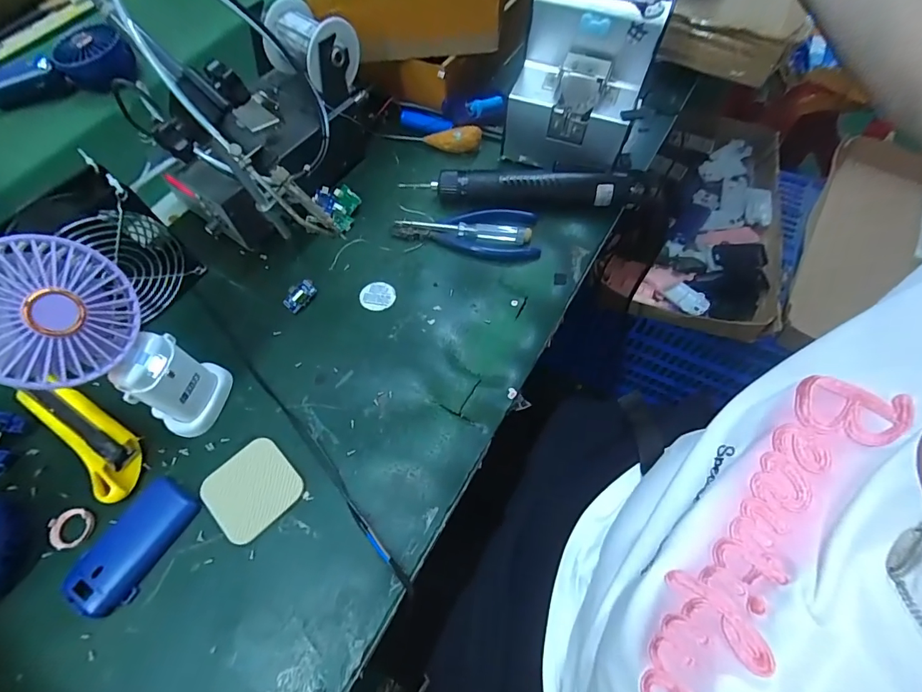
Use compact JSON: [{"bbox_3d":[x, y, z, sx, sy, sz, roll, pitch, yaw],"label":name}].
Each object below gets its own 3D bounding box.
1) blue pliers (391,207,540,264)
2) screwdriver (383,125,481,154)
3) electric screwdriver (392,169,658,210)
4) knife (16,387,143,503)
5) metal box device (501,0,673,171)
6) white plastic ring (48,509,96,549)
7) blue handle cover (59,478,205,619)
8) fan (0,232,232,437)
[{"bbox_3d":[0.005,-0.116,0.457,0.149,0.016,0.059,1,65,2],"label":"blue pliers"},{"bbox_3d":[-0.034,-0.245,0.516,0.116,0.026,0.028,9,63,16],"label":"screwdriver"},{"bbox_3d":[0.074,-0.169,0.467,0.252,0.036,0.031,2,65,2],"label":"electric screwdriver"},{"bbox_3d":[-0.308,0.071,0.361,0.131,0.016,0.042,36,71,16],"label":"knife"},{"bbox_3d":[0.133,-0.297,0.469,0.125,0.148,0.179,18,65,8],"label":"metal box device"},{"bbox_3d":[-0.298,0.140,0.335,0.030,0.005,0.027,-12,65,-4],"label":"white plastic ring"},{"bbox_3d":[-0.245,0.147,0.326,0.048,0.012,0.093,25,68,13],"label":"blue handle cover"},{"bbox_3d":[-0.240,0.005,0.306,0.074,0.175,0.084,31,68,14],"label":"fan"}]

